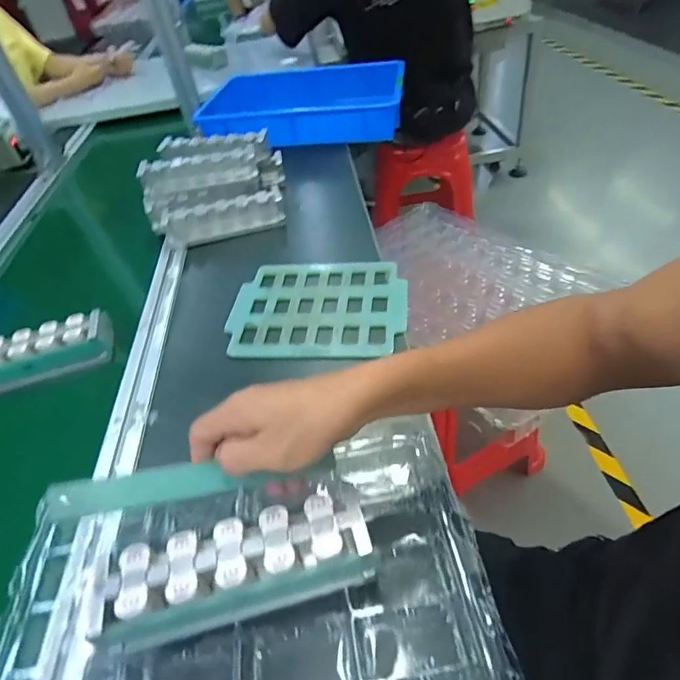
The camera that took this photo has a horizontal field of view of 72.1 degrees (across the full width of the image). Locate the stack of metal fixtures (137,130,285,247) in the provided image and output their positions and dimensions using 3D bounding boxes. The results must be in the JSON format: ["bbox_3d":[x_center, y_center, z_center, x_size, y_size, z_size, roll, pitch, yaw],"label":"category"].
[{"bbox_3d":[-0.214,-0.263,0.794,0.225,0.091,0.215,-9,45,3],"label":"stack of metal fixtures"}]

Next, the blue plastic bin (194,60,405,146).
[{"bbox_3d":[-0.084,-0.536,1.058,0.435,0.087,0.305,-1,46,11],"label":"blue plastic bin"}]

